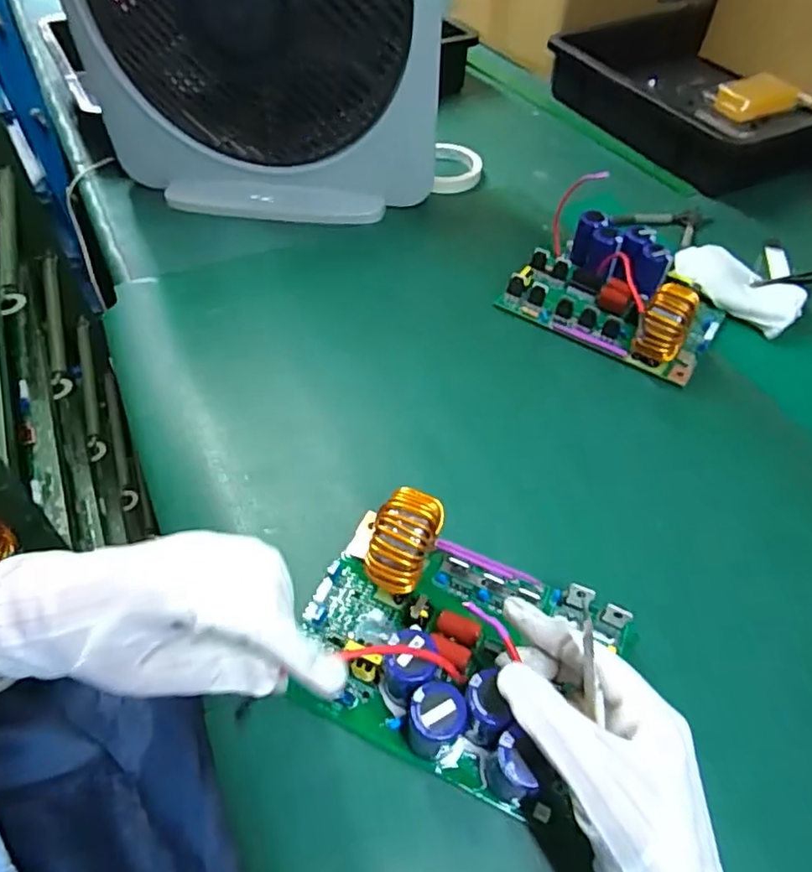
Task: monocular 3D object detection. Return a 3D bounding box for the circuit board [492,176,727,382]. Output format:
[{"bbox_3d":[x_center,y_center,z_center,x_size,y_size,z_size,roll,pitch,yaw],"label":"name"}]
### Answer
[{"bbox_3d":[0.205,-0.145,0.585,0.195,0.065,0.129,31,58,21],"label":"circuit board"}]

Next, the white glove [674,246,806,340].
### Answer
[{"bbox_3d":[0.336,-0.150,0.619,0.127,0.023,0.083,36,60,24],"label":"white glove"}]

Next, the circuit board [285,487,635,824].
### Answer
[{"bbox_3d":[0.028,0.120,0.362,0.182,0.062,0.134,22,55,15],"label":"circuit board"}]

